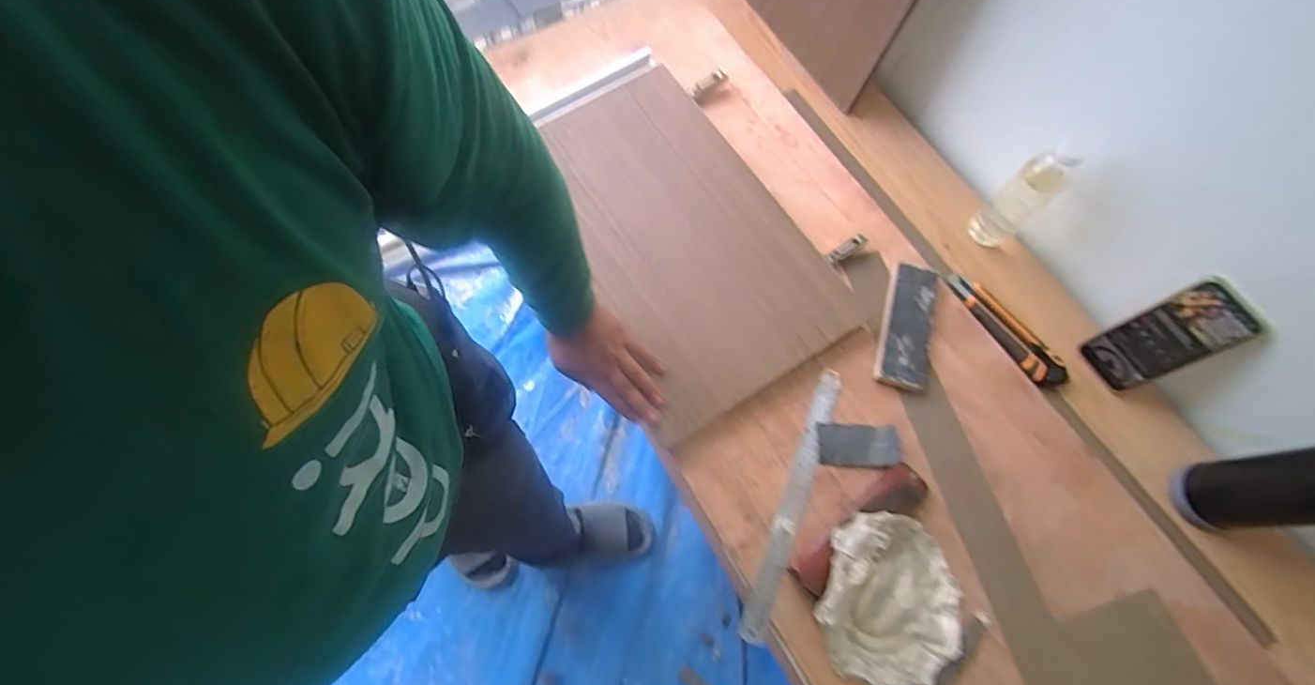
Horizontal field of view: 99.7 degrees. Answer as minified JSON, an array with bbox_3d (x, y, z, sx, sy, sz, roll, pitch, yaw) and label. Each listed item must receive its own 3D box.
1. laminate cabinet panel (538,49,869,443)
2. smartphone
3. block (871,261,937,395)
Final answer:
[{"bbox_3d":[0.025,-0.179,0.784,0.282,0.027,0.552,-24,73,-9],"label":"laminate cabinet panel"},{"bbox_3d":[0.627,-0.005,0.685,0.019,0.167,0.078,-21,71,-32],"label":"smartphone"},{"bbox_3d":[0.335,-0.029,0.745,0.069,0.025,0.182,17,71,5],"label":"block"}]

